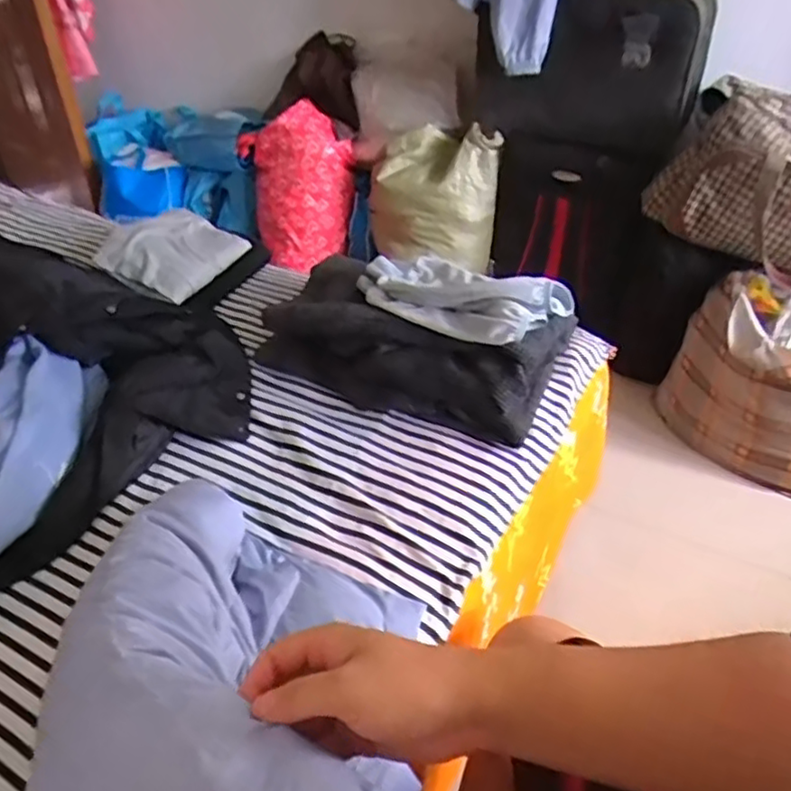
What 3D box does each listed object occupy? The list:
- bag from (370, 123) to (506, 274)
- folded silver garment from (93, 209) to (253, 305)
[{"bbox_3d":[0.094,-0.510,1.717,0.323,0.322,0.116,19,42,23],"label":"bag"},{"bbox_3d":[-0.370,-0.249,1.116,0.170,0.076,0.206,17,41,21],"label":"folded silver garment"}]

